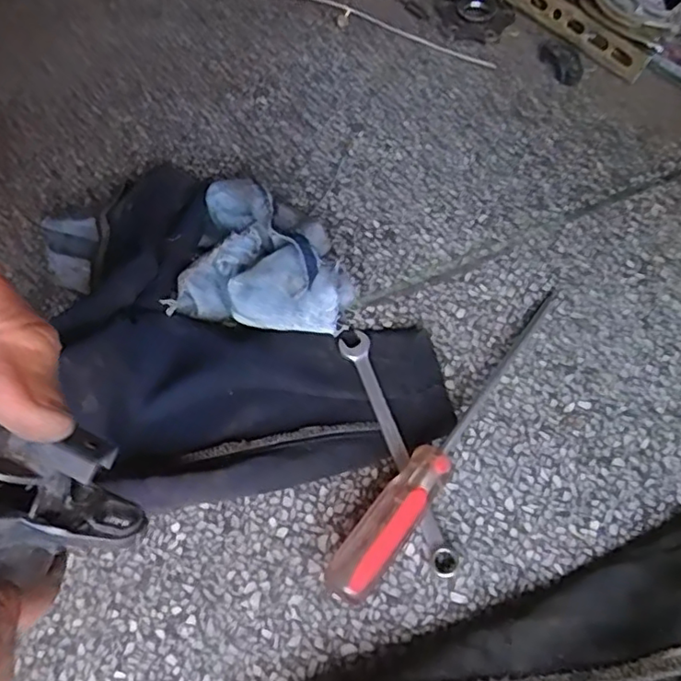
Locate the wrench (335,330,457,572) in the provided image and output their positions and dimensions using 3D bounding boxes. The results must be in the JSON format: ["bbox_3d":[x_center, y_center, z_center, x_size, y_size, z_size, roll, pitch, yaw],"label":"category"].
[{"bbox_3d":[0.032,0.062,0.362,0.018,0.006,0.156,-18,64,-7],"label":"wrench"}]

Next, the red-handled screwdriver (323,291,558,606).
[{"bbox_3d":[0.071,0.050,0.354,0.026,0.032,0.233,35,69,17],"label":"red-handled screwdriver"}]

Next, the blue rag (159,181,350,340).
[{"bbox_3d":[-0.045,-0.057,0.397,0.115,0.060,0.106,12,64,8],"label":"blue rag"}]

